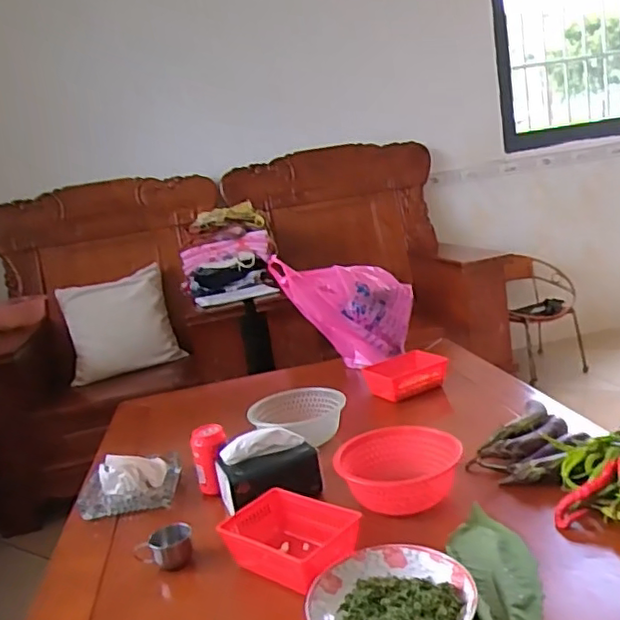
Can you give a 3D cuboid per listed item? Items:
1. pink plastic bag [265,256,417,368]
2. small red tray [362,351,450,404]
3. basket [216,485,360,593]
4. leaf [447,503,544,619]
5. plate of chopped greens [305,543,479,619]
[{"bbox_3d":[0.083,0.004,1.454,0.300,0.226,0.132,-6,12,16],"label":"pink plastic bag"},{"bbox_3d":[0.193,0.138,1.268,0.163,0.056,0.086,-15,13,-25],"label":"small red tray"},{"bbox_3d":[-0.013,0.286,0.772,0.152,0.057,0.130,1,16,41],"label":"basket"},{"bbox_3d":[0.212,0.297,0.653,0.082,0.014,0.284,-8,13,-1],"label":"leaf"},{"bbox_3d":[0.086,0.303,0.641,0.154,0.030,0.149,-7,13,2],"label":"plate of chopped greens"}]

